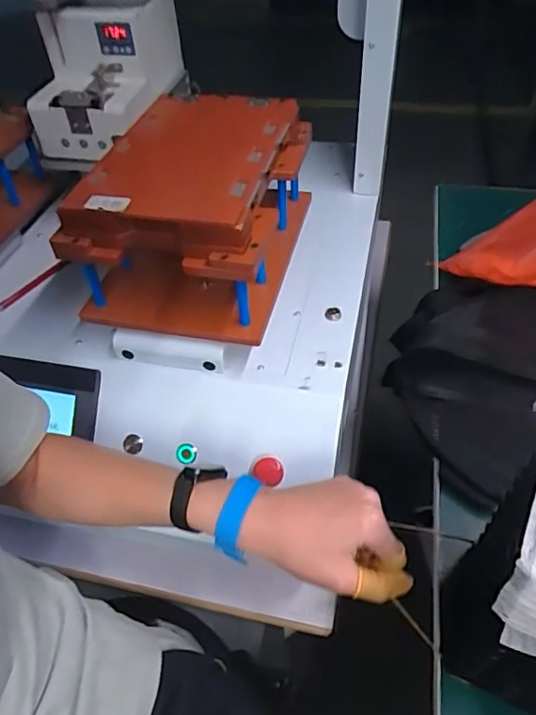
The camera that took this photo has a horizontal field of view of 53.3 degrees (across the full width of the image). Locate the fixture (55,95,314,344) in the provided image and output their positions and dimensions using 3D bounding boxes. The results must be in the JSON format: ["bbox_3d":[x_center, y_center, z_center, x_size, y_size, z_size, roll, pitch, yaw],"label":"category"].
[{"bbox_3d":[-0.071,-0.157,0.563,0.184,0.135,0.253,9,49,12],"label":"fixture"}]

